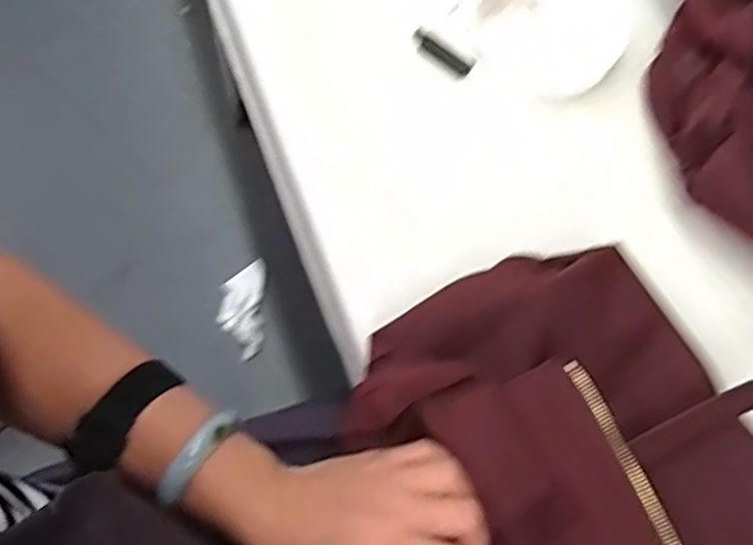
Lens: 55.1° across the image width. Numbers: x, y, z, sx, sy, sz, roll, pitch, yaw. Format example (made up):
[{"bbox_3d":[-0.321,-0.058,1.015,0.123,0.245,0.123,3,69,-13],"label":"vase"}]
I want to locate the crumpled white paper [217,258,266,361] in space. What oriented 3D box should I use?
[{"bbox_3d":[-0.229,0.060,1.227,0.075,0.033,0.175,-1,70,-3],"label":"crumpled white paper"}]

